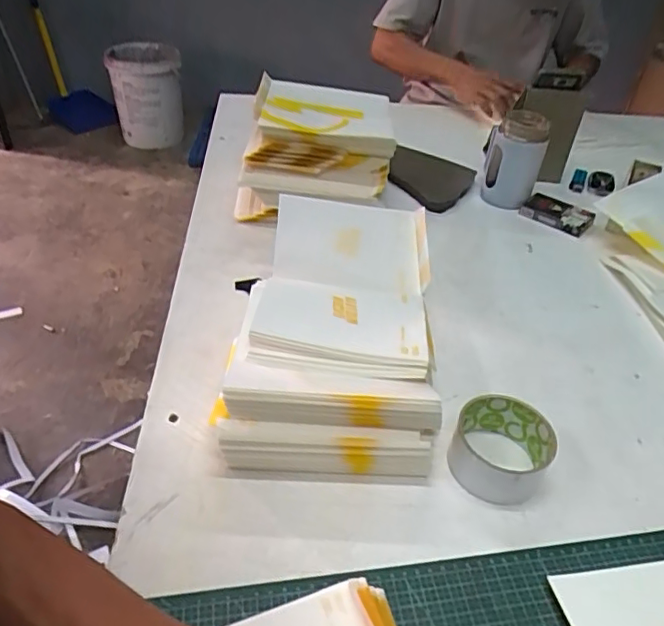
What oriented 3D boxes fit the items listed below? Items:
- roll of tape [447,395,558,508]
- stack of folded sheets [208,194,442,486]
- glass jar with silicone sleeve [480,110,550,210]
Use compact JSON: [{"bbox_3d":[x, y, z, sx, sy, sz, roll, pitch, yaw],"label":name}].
[{"bbox_3d":[0.145,0.119,0.482,0.081,0.048,0.080,4,40,-3],"label":"roll of tape"},{"bbox_3d":[0.002,0.007,0.553,0.188,0.091,0.300,4,40,-2],"label":"stack of folded sheets"},{"bbox_3d":[0.276,-0.234,0.853,0.076,0.120,0.067,11,40,6],"label":"glass jar with silicone sleeve"}]

